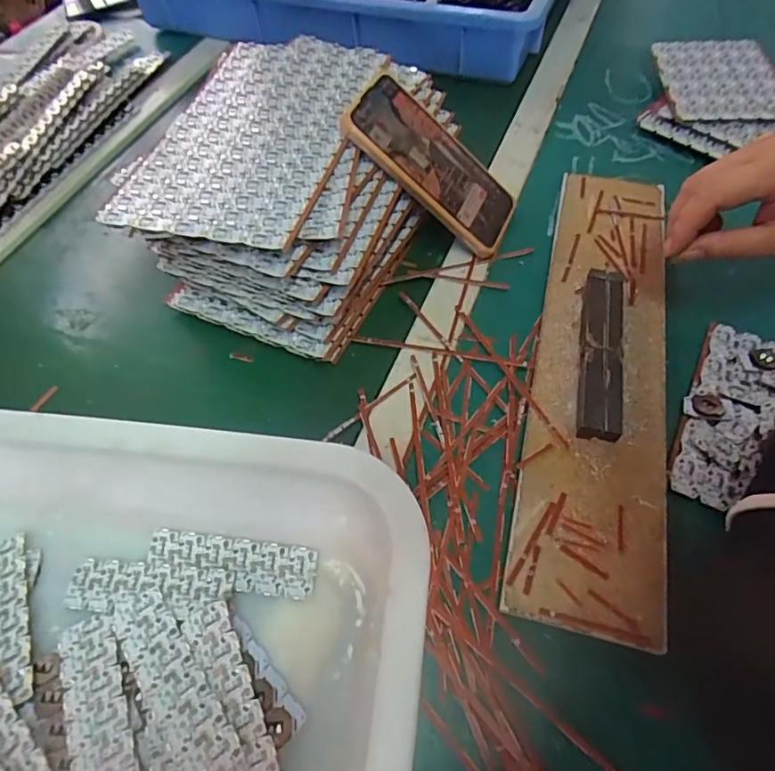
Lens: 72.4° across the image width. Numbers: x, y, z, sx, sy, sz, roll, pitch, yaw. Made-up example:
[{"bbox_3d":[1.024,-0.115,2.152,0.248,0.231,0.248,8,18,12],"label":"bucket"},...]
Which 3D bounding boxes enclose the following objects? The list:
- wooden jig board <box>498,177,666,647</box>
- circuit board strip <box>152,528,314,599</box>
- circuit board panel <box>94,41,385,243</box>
[{"bbox_3d":[0.157,-0.031,0.387,0.091,0.029,0.396,11,58,11],"label":"wooden jig board"},{"bbox_3d":[-0.096,0.108,0.323,0.106,0.004,0.030,5,75,8],"label":"circuit board strip"},{"bbox_3d":[-0.106,-0.217,0.435,0.153,0.011,0.265,12,59,12],"label":"circuit board panel"}]

